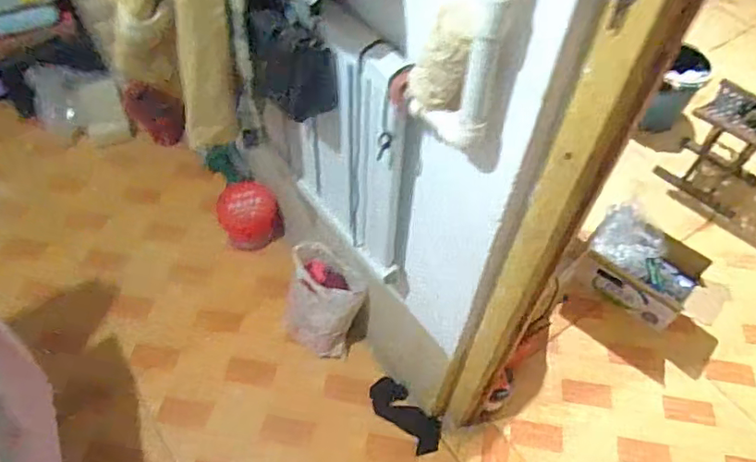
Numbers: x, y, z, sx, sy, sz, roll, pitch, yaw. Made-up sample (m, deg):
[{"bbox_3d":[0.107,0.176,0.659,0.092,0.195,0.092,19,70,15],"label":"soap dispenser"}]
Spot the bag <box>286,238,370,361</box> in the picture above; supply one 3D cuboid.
[{"bbox_3d":[-0.169,0.210,1.644,0.237,0.308,0.204,33,59,18],"label":"bag"}]

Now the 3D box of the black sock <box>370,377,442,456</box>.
[{"bbox_3d":[0.081,0.521,1.610,0.106,0.065,0.250,-36,65,-25],"label":"black sock"}]

